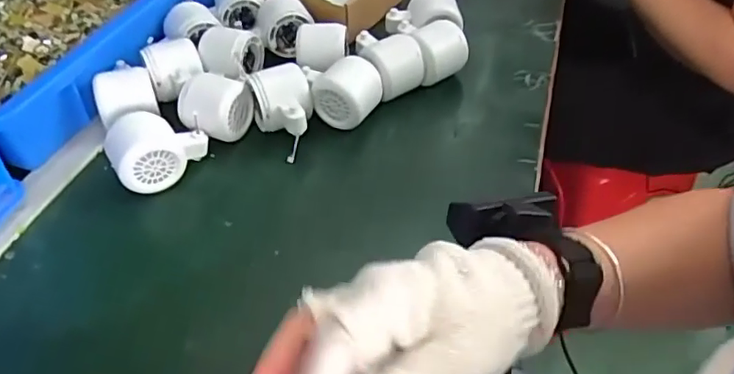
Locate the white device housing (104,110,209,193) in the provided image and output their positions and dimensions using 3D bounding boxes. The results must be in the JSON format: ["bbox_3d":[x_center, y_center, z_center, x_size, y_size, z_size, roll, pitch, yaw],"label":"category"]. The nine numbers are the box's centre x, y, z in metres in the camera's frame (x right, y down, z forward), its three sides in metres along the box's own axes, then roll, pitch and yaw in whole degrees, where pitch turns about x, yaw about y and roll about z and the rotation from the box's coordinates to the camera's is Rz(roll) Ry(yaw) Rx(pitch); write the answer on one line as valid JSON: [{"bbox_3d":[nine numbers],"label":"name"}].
[{"bbox_3d":[-0.186,-0.034,0.504,0.083,0.055,0.056,-21,49,-20],"label":"white device housing"}]

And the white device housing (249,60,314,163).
[{"bbox_3d":[-0.078,-0.071,0.540,0.055,0.053,0.082,-11,46,-11],"label":"white device housing"}]

